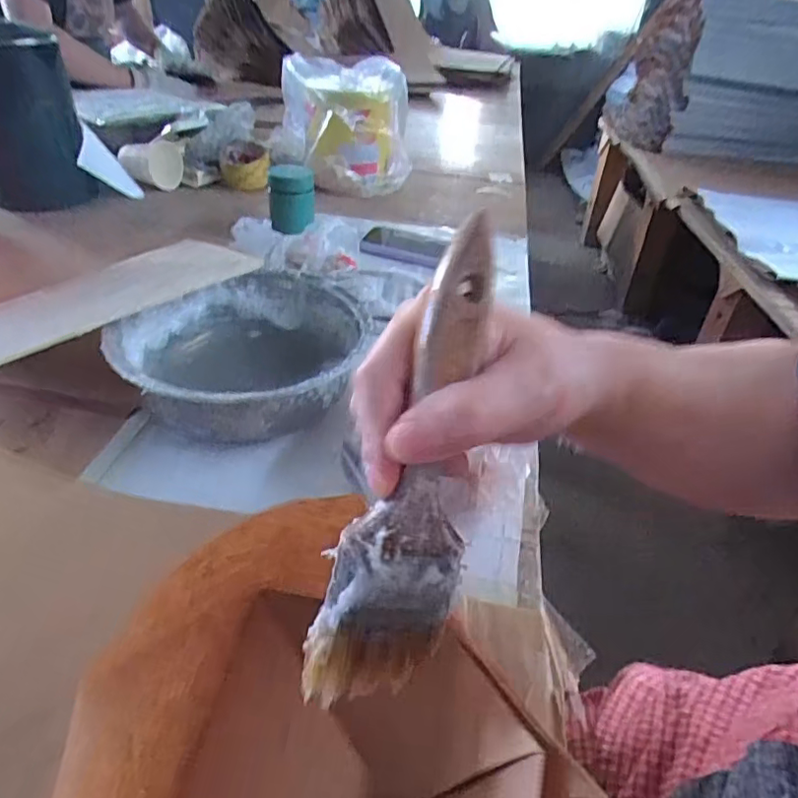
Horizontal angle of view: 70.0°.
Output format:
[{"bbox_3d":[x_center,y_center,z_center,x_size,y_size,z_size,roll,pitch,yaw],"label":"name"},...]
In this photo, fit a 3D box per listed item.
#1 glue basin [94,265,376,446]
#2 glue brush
[{"bbox_3d":[-0.138,-0.049,0.510,0.198,0.053,0.216,4,38,-3],"label":"glue basin"},{"bbox_3d":[0.011,0.030,0.200,0.045,0.170,0.010,17,7,-16],"label":"glue brush"}]

